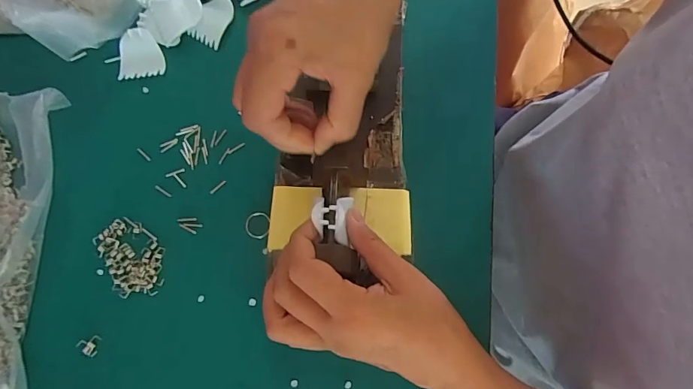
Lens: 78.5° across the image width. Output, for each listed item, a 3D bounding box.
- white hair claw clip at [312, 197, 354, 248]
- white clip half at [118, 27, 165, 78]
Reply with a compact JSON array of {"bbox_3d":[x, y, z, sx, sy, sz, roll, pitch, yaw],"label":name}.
[{"bbox_3d":[-0.010,0.016,0.293,0.026,0.019,0.035,3,76,3],"label":"white hair claw clip"},{"bbox_3d":[-0.183,-0.126,0.375,0.037,0.014,0.043,-6,76,0],"label":"white clip half"}]

